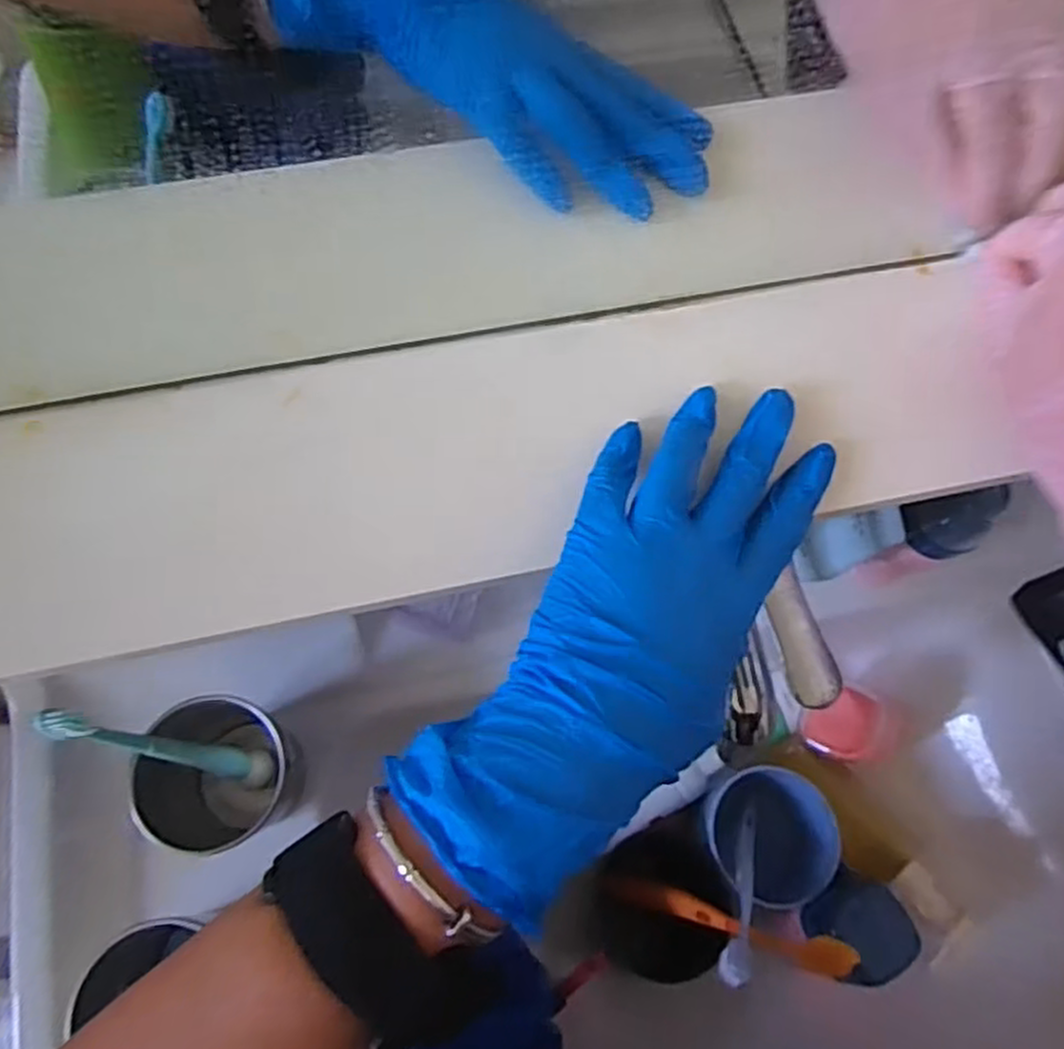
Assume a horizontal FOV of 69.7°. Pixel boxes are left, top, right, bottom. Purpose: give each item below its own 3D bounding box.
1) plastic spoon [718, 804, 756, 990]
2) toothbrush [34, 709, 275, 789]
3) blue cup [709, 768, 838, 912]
[{"bbox_3d":[0.138,0.233,0.495,0.015,0.153,0.016,4,104,18],"label":"plastic spoon"},{"bbox_3d":[-0.192,0.117,0.401,0.019,0.142,0.017,6,68,30],"label":"toothbrush"},{"bbox_3d":[0.159,0.216,0.534,0.087,0.067,0.085,1,71,-2],"label":"blue cup"}]

